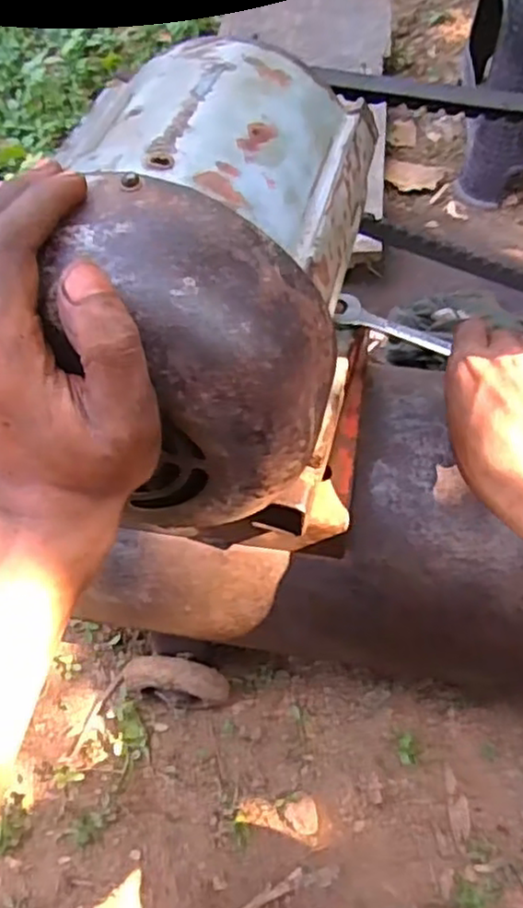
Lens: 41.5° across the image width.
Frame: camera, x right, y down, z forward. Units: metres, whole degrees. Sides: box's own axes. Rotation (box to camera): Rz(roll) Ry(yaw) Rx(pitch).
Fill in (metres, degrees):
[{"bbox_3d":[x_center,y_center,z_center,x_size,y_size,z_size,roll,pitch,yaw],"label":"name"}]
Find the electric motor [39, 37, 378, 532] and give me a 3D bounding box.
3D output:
[{"bbox_3d":[-0.021,-0.088,0.320,0.125,0.122,0.205,8,61,3],"label":"electric motor"}]

